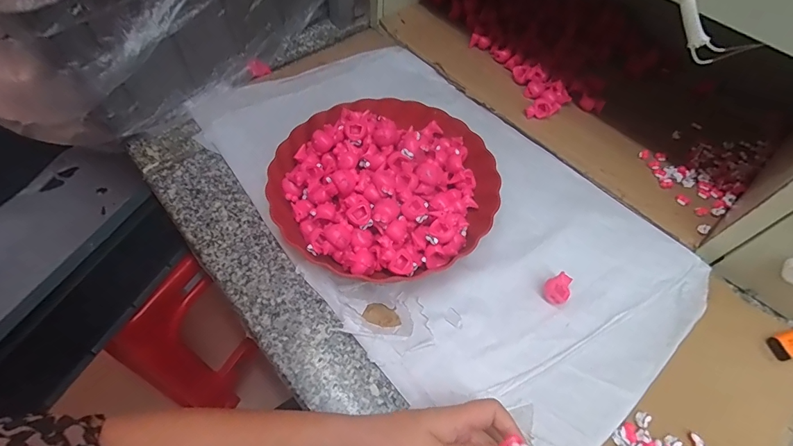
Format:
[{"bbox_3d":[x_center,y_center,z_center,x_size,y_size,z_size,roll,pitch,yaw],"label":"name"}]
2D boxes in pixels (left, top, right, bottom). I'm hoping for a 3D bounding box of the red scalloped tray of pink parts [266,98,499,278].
[{"bbox_3d":[-0.013,-0.047,0.445,0.245,0.064,0.235,-11,60,-8],"label":"red scalloped tray of pink parts"}]

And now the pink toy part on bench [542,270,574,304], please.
[{"bbox_3d":[0.163,0.068,0.403,0.025,0.015,0.034,35,64,18],"label":"pink toy part on bench"}]

